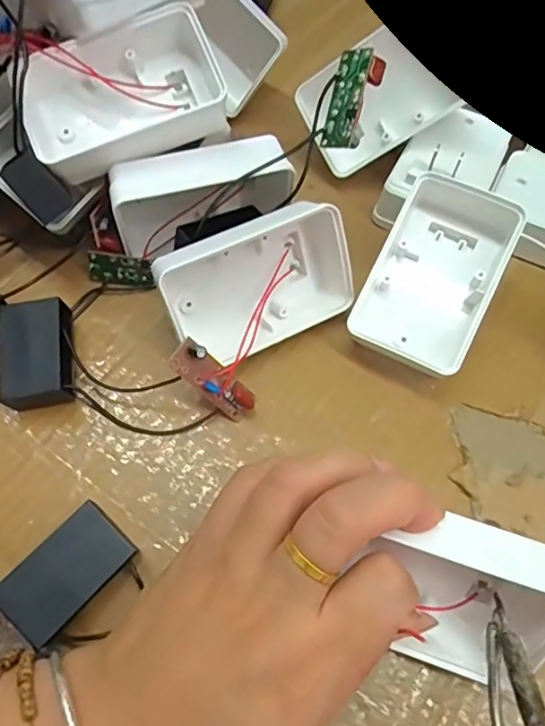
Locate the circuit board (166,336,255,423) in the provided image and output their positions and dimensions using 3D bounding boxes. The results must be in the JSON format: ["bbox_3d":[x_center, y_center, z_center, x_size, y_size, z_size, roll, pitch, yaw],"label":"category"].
[{"bbox_3d":[-0.025,0.008,0.239,0.044,0.014,0.015,44,65,-22],"label":"circuit board"}]

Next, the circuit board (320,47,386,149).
[{"bbox_3d":[0.036,-0.119,0.243,0.021,0.006,0.043,18,100,7],"label":"circuit board"}]

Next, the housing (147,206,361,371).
[{"bbox_3d":[-0.008,-0.038,0.256,0.087,0.056,0.030,-29,29,-16],"label":"housing"}]

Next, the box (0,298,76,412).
[{"bbox_3d":[-0.109,-0.002,0.250,0.031,0.023,0.049,-10,64,-6],"label":"box"}]

